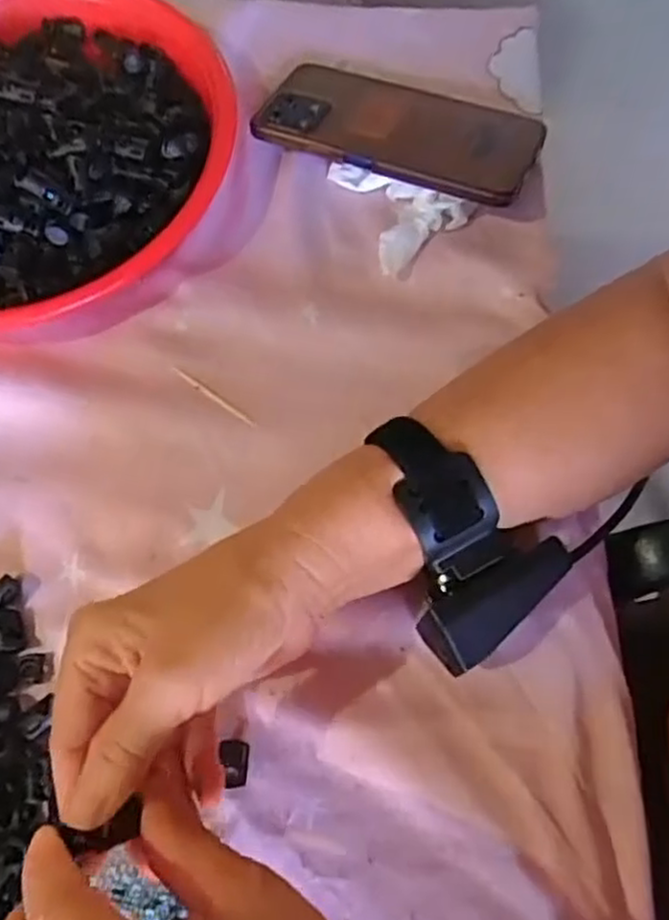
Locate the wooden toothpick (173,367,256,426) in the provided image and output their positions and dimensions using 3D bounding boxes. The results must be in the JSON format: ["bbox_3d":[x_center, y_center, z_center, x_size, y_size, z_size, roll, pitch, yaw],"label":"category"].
[{"bbox_3d":[-0.064,-0.033,0.374,0.055,0.004,0.004,35,73,12],"label":"wooden toothpick"}]

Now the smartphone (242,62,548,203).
[{"bbox_3d":[0.038,-0.195,0.414,0.158,0.010,0.077,21,62,11],"label":"smartphone"}]

